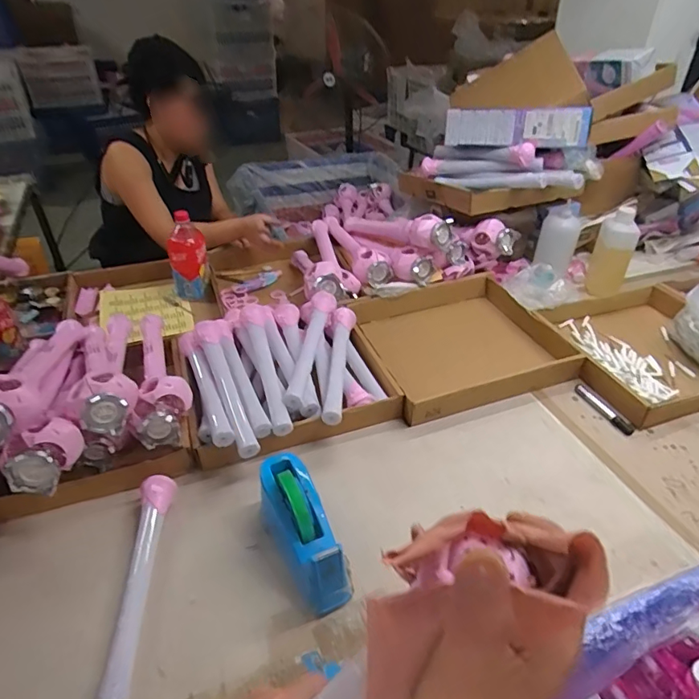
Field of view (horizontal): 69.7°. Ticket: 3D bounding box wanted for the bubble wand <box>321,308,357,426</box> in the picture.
[{"bbox_3d":[-0.024,0.020,0.957,0.049,0.043,0.303,3,36,4],"label":"bubble wand"}]

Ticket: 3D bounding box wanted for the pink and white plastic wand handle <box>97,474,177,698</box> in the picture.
[{"bbox_3d":[-0.280,0.305,0.667,0.045,0.048,0.300,-3,36,-5],"label":"pink and white plastic wand handle"}]

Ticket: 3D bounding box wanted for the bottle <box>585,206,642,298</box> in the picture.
[{"bbox_3d":[0.666,-0.241,1.259,0.081,0.204,0.074,4,36,5],"label":"bottle"}]

